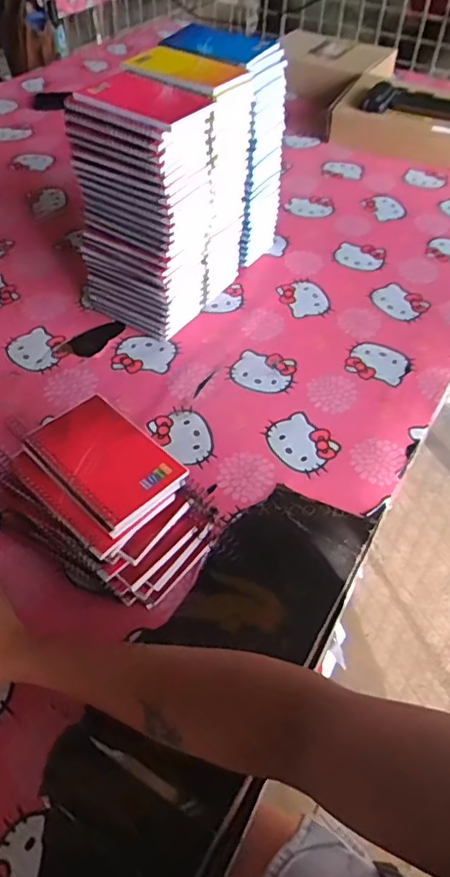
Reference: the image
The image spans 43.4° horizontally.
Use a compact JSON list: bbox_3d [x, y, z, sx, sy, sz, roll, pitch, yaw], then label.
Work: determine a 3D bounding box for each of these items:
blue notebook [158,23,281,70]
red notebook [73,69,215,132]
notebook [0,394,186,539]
[{"bbox_3d":[-0.006,-0.479,0.683,0.127,0.017,0.073,24,54,17],"label":"blue notebook"},{"bbox_3d":[-0.082,-0.356,0.588,0.126,0.008,0.100,28,55,20],"label":"red notebook"},{"bbox_3d":[-0.108,0.013,0.495,0.084,0.011,0.142,-37,61,-27],"label":"notebook"}]

